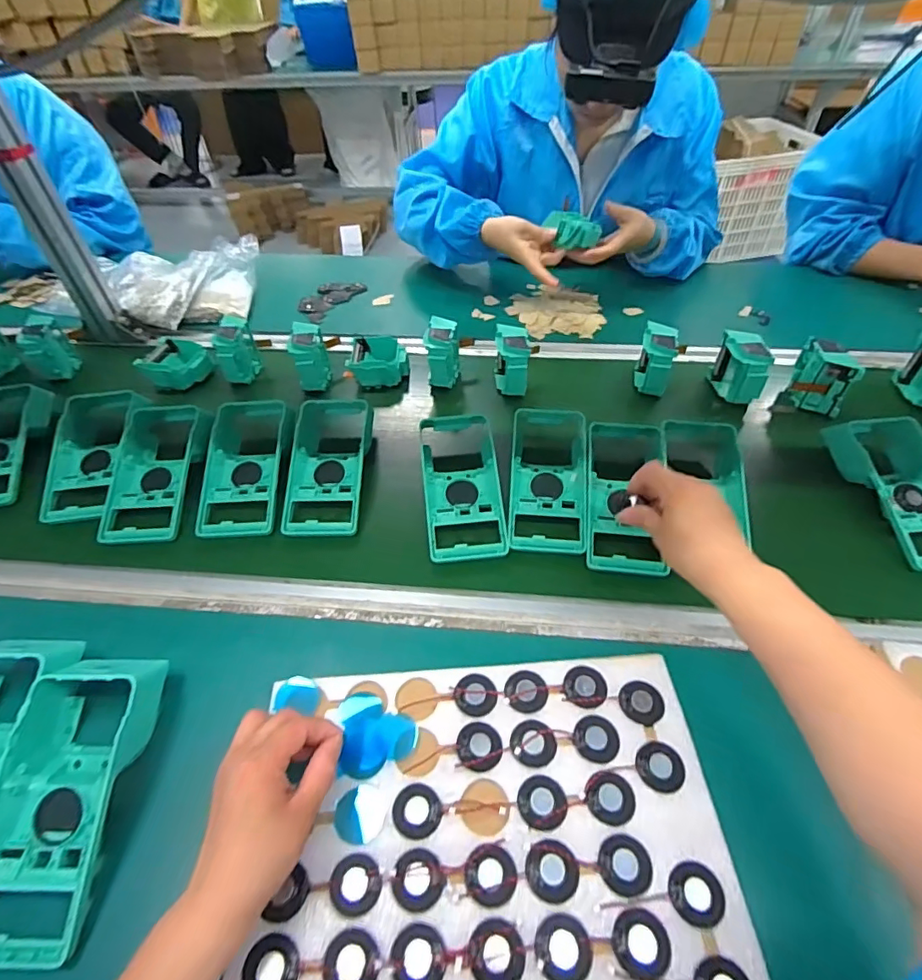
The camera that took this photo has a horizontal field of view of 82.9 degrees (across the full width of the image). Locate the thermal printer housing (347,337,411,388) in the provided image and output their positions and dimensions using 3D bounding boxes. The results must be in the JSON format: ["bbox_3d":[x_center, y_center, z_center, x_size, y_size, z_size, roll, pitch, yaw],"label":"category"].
[{"bbox_3d":[-0.114,-0.182,0.745,0.078,0.033,0.078,4,47,3],"label":"thermal printer housing"}]

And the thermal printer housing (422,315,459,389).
[{"bbox_3d":[-0.026,-0.188,0.715,0.049,0.073,0.084,0,47,-1],"label":"thermal printer housing"}]

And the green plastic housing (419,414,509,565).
[{"bbox_3d":[-0.001,-0.017,0.570,0.082,0.038,0.192,-4,47,-4],"label":"green plastic housing"}]

